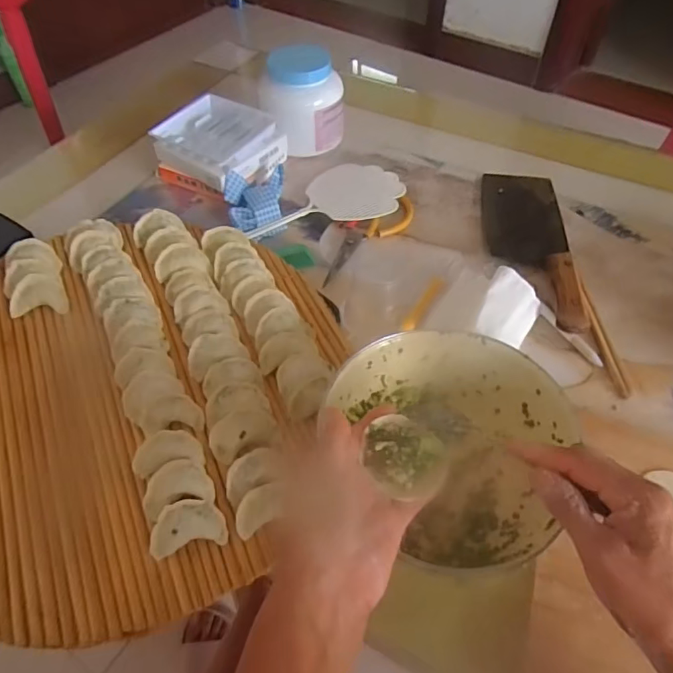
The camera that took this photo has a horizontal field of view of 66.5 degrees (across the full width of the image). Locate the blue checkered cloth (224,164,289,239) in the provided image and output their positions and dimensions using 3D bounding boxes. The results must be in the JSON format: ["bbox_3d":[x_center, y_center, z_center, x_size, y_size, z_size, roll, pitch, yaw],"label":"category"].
[{"bbox_3d":[-0.101,-0.178,0.671,0.082,0.041,0.095,-13,53,-11],"label":"blue checkered cloth"}]

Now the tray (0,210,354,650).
[{"bbox_3d":[-0.211,0.043,0.484,0.381,0.051,0.398,1,52,-1],"label":"tray"}]

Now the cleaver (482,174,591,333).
[{"bbox_3d":[0.243,-0.119,0.648,0.098,0.029,0.285,6,52,4],"label":"cleaver"}]

